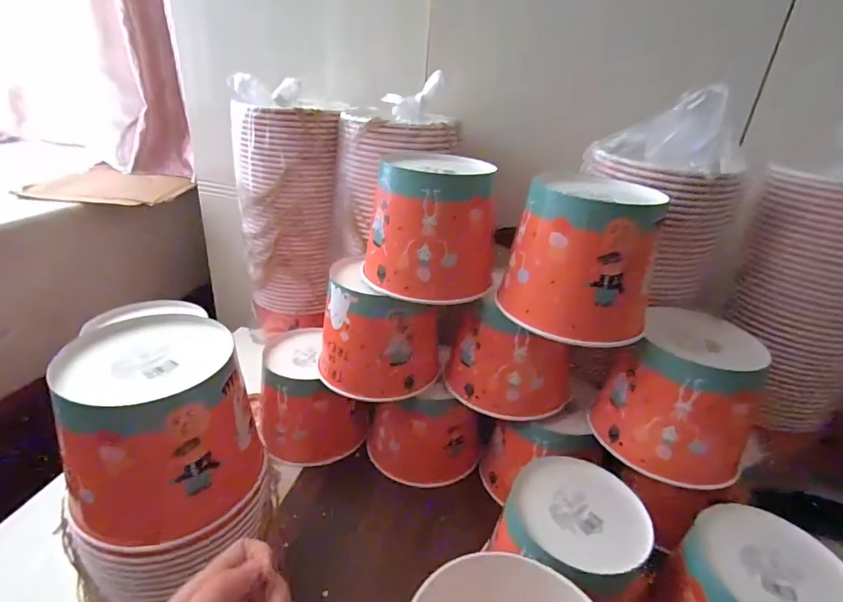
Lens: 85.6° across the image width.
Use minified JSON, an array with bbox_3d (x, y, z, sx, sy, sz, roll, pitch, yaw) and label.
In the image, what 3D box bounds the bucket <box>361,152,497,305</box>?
[{"bbox_3d":[0.014,-0.087,0.521,0.145,0.138,0.122,9,27,8],"label":"bucket"}]

